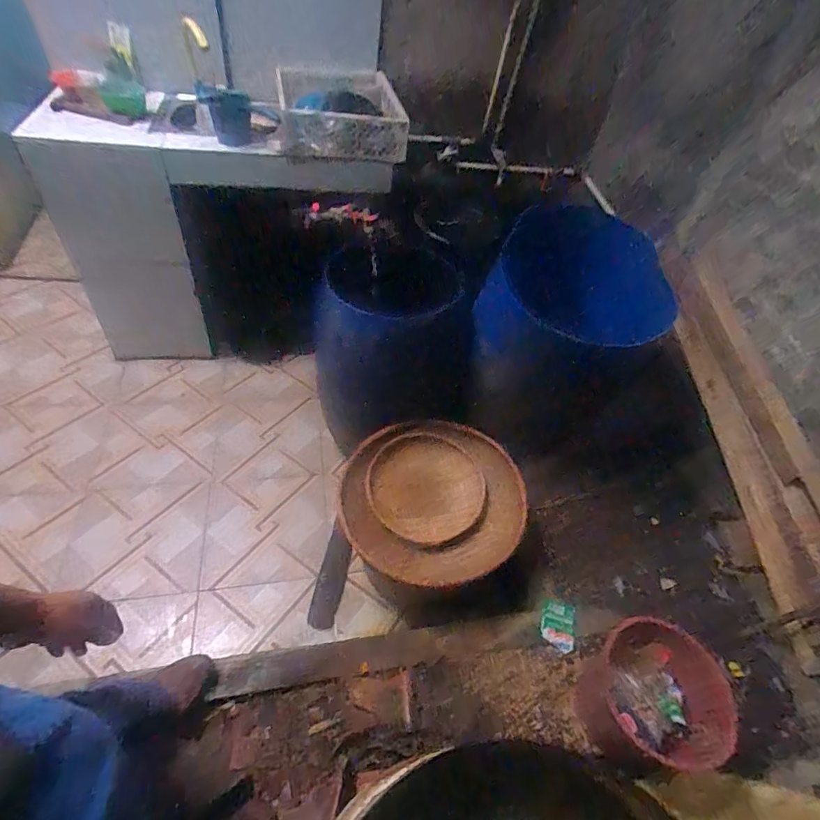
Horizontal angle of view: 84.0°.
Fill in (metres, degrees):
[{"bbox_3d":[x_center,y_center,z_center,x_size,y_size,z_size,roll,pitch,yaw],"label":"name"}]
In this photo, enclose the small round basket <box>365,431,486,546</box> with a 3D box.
[{"bbox_3d":[0.050,0.250,1.467,0.362,0.062,0.345,-4,60,7],"label":"small round basket"}]

